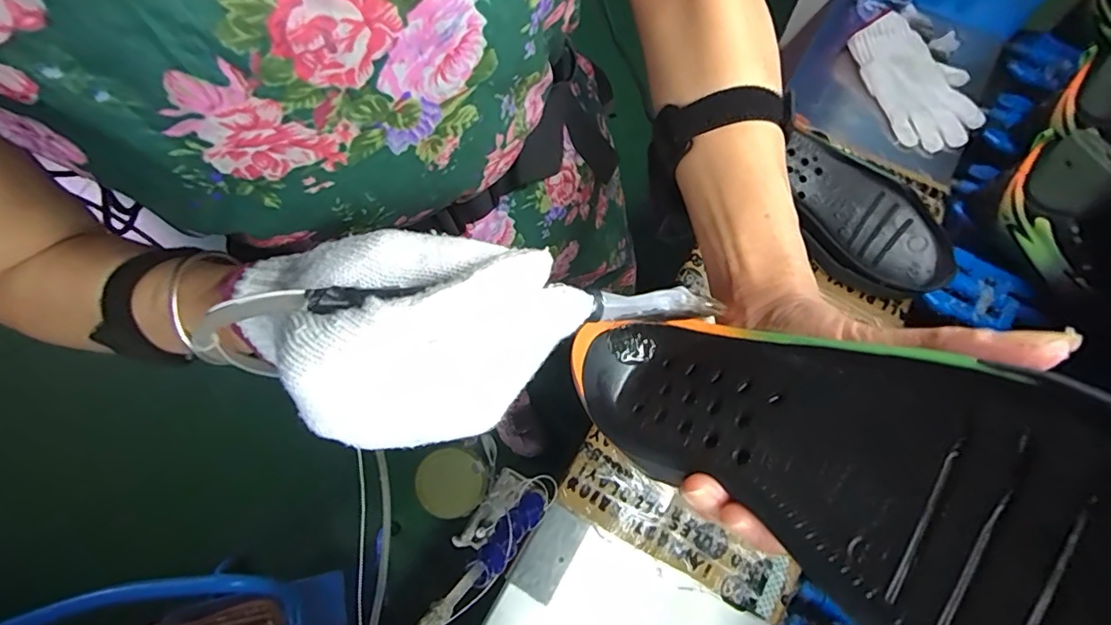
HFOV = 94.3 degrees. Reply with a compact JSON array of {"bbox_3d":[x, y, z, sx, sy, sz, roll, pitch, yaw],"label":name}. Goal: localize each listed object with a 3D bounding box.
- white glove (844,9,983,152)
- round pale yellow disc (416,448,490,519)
[{"bbox_3d":[0.485,-0.308,0.685,0.124,0.022,0.189,-23,84,-2],"label":"white glove"},{"bbox_3d":[-0.115,0.187,0.570,0.071,0.014,0.072,1,75,-3],"label":"round pale yellow disc"}]

